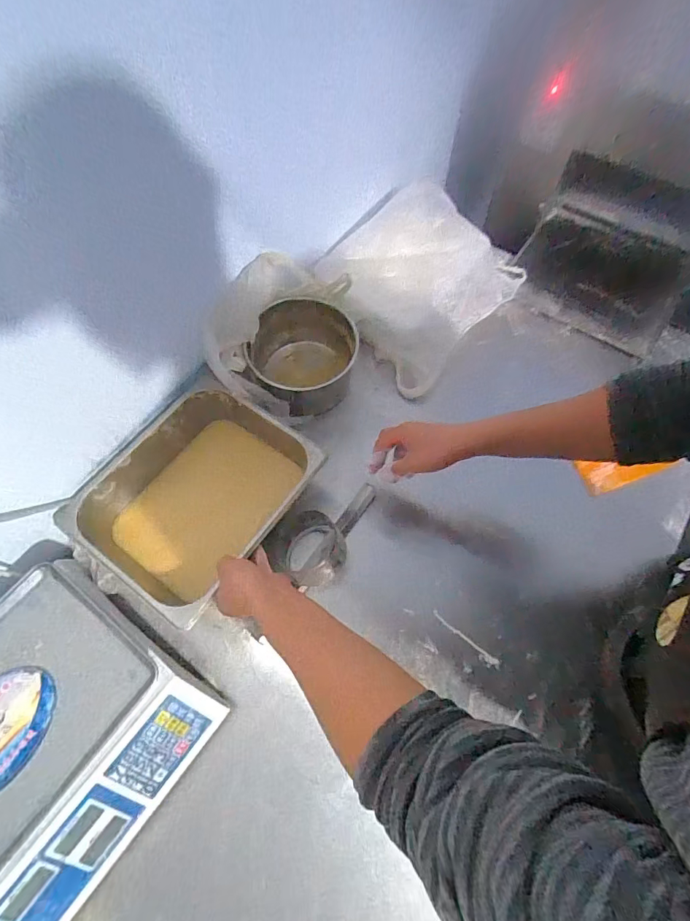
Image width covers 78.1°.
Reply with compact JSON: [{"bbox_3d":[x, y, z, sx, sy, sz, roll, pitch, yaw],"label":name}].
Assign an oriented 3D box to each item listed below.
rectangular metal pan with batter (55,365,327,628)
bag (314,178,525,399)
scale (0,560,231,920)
[{"bbox_3d":[-0.227,0.054,0.689,0.275,0.114,0.320,32,69,14],"label":"rectangular metal pan with batter"},{"bbox_3d":[0.158,-0.382,0.878,0.308,0.142,0.416,37,70,16],"label":"bag"},{"bbox_3d":[-0.384,0.359,0.539,0.330,0.126,0.341,32,69,14],"label":"scale"}]

